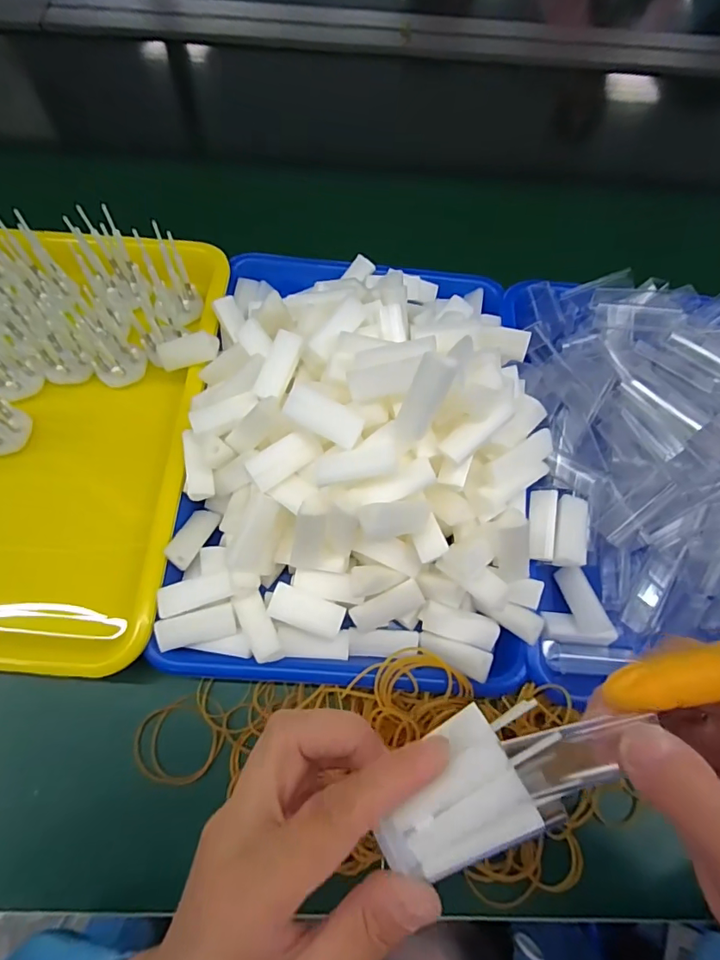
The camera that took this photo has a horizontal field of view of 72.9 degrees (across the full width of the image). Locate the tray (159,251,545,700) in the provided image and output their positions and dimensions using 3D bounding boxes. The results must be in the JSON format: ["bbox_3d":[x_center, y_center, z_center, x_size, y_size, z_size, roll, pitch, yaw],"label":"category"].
[{"bbox_3d":[0.004,-0.048,0.315,0.237,0.121,0.331,4,67,-1],"label":"tray"}]

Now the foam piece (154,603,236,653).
[{"bbox_3d":[-0.098,0.088,0.293,0.045,0.008,0.018,-13,69,-8],"label":"foam piece"}]

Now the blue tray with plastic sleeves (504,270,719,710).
[{"bbox_3d":[0.236,-0.005,0.344,0.240,0.070,0.338,4,67,-1],"label":"blue tray with plastic sleeves"}]

